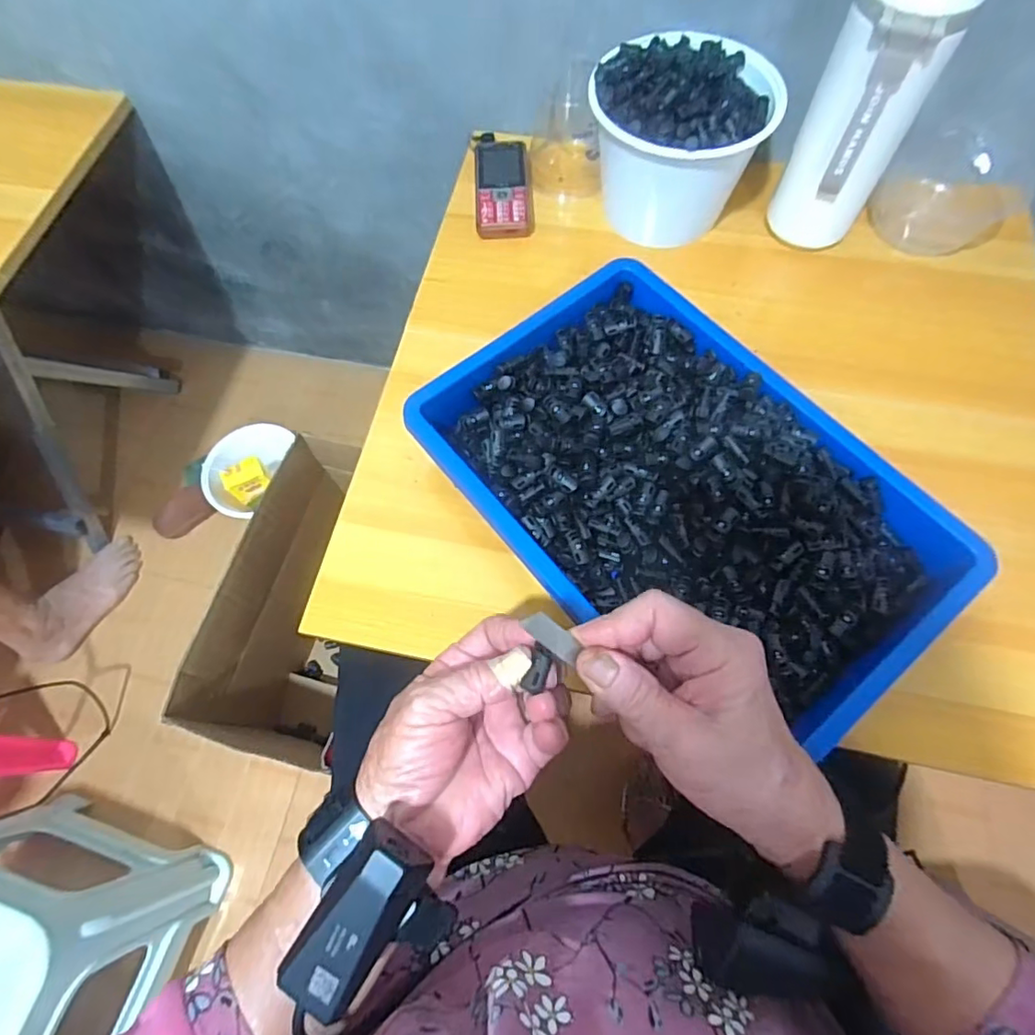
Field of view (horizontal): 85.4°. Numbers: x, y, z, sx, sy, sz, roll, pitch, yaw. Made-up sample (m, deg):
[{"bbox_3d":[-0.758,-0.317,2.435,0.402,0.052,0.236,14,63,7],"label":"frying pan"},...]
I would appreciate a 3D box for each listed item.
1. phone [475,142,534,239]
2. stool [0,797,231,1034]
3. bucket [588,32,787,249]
[{"bbox_3d":[-0.015,-0.357,0.604,0.059,0.020,0.139,-3,69,0],"label":"phone"},{"bbox_3d":[-0.597,0.522,0.660,0.294,0.312,0.254,14,70,7],"label":"stool"},{"bbox_3d":[0.154,-0.360,0.544,0.150,0.126,0.159,-1,69,2],"label":"bucket"}]

